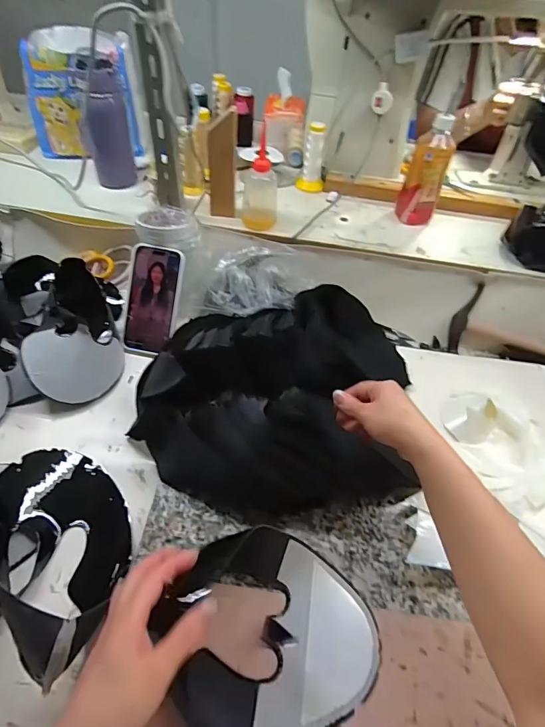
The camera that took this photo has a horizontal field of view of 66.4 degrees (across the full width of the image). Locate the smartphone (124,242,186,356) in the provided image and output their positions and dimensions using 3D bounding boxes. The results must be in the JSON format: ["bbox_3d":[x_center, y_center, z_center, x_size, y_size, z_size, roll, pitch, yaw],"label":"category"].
[{"bbox_3d":[-0.190,-0.099,0.659,0.082,0.169,0.016,13,7,7],"label":"smartphone"}]

